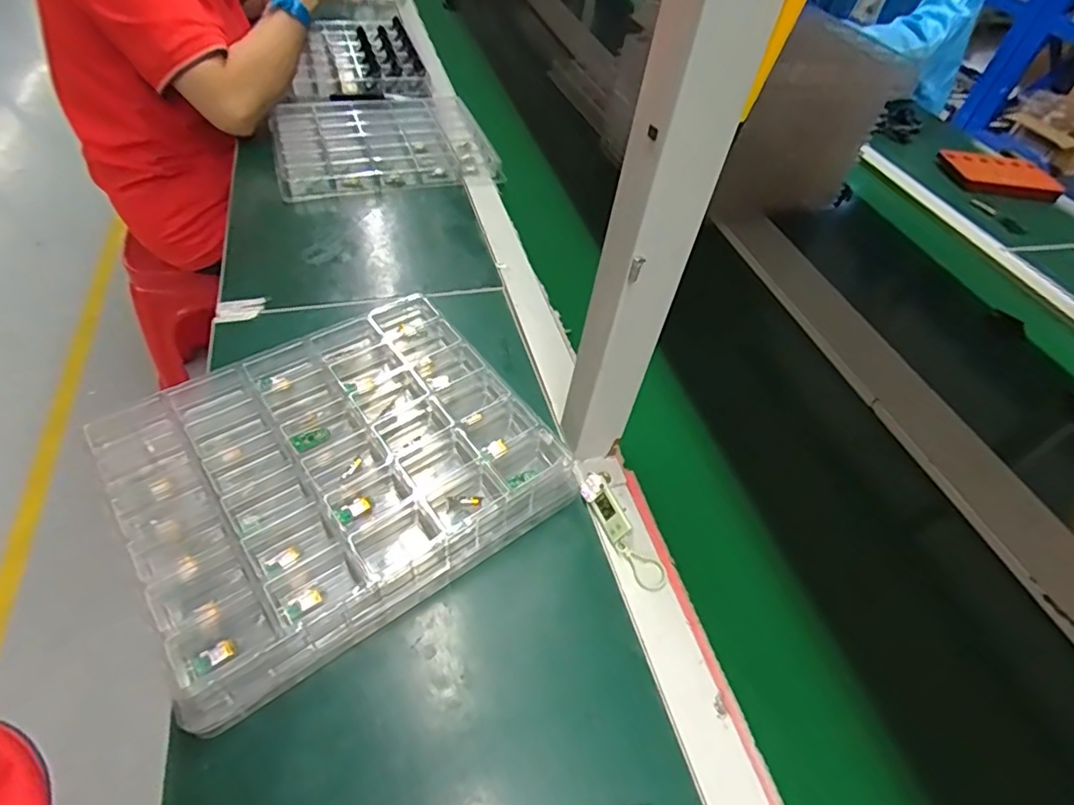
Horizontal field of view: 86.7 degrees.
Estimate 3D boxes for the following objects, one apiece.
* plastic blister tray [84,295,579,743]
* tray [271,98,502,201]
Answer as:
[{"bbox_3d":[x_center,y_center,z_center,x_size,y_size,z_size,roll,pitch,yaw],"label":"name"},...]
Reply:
[{"bbox_3d":[-0.154,0.049,0.454,0.293,0.055,0.245,-28,58,-28],"label":"plastic blister tray"},{"bbox_3d":[-0.229,-0.389,0.853,0.306,0.037,0.247,-12,52,-17],"label":"tray"}]

